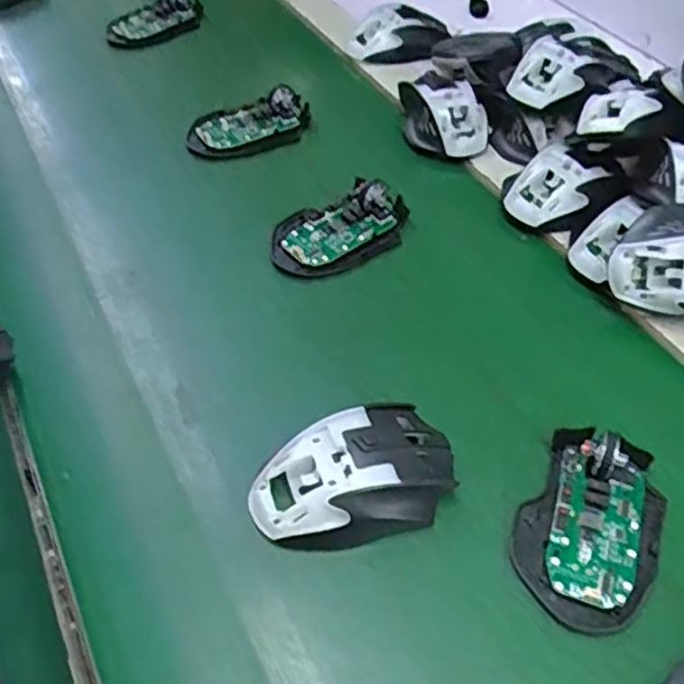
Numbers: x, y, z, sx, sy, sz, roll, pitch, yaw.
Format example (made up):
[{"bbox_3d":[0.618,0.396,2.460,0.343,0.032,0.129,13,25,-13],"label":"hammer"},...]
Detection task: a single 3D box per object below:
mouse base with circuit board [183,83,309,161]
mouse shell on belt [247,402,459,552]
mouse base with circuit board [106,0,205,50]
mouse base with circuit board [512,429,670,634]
[{"bbox_3d":[-0.082,-0.198,0.639,0.112,0.028,0.061,-23,54,-18],"label":"mouse base with circuit board"},{"bbox_3d":[0.007,0.076,0.397,0.112,0.033,0.067,-19,53,-16],"label":"mouse shell on belt"},{"bbox_3d":[-0.202,-0.347,0.775,0.071,0.024,0.122,29,56,22],"label":"mouse base with circuit board"},{"bbox_3d":[0.138,0.096,0.384,0.072,0.027,0.108,21,53,16],"label":"mouse base with circuit board"}]

